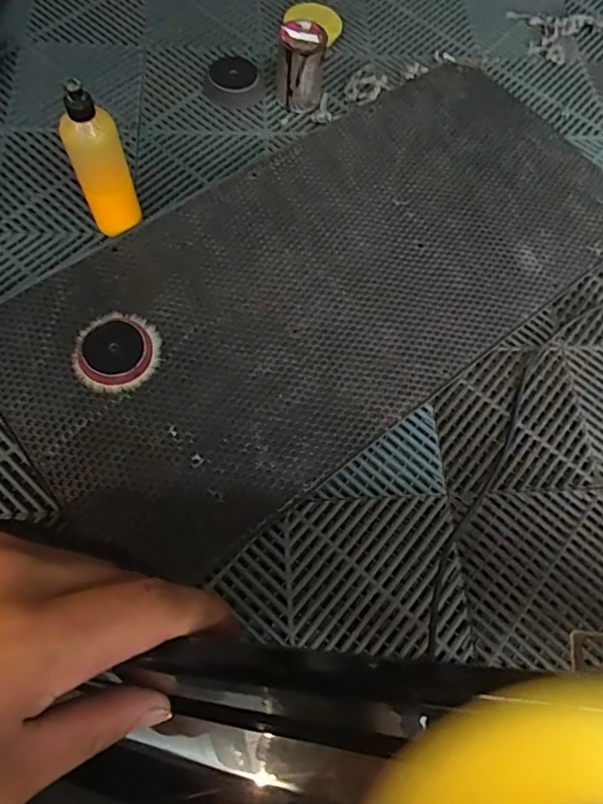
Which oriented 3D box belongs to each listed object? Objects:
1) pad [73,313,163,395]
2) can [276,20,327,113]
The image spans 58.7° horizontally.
[{"bbox_3d":[-0.235,-0.065,0.683,0.107,0.017,0.103,-41,75,-17],"label":"pad"},{"bbox_3d":[-0.001,-0.540,0.865,0.075,0.102,0.078,5,67,-1],"label":"can"}]

